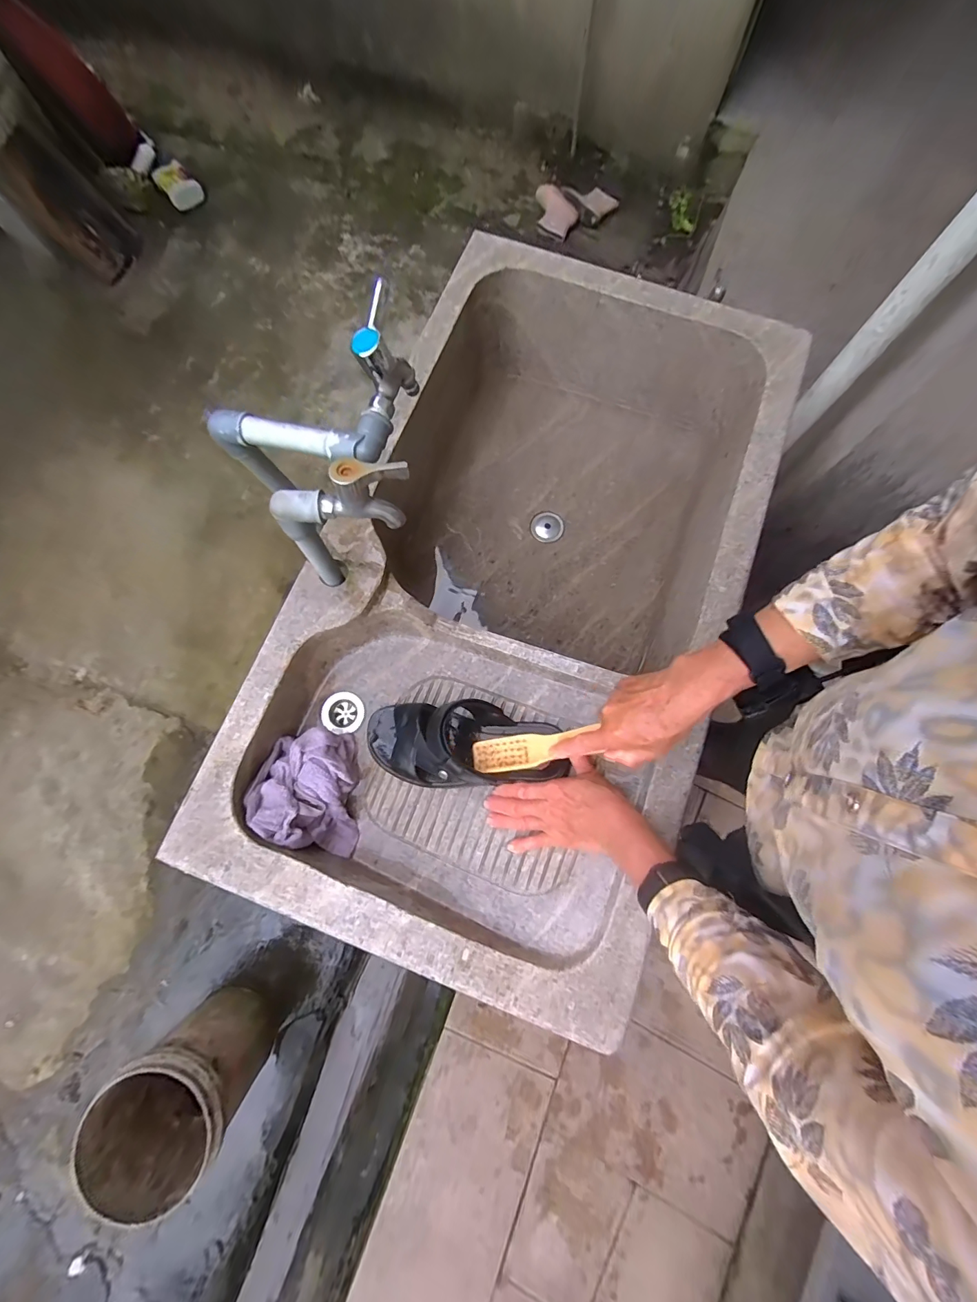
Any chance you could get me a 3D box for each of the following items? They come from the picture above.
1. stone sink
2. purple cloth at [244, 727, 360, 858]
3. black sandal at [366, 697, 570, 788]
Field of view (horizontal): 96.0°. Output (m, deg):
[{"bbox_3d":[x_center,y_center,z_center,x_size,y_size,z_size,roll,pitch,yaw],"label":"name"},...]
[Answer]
[{"bbox_3d":[0.051,-0.094,0.684,0.531,0.234,0.964,21,79,3],"label":"stone sink"},{"bbox_3d":[-0.232,0.184,0.558,0.113,0.073,0.157,-12,77,-2],"label":"purple cloth"},{"bbox_3d":[-0.039,0.115,0.545,0.253,0.068,0.104,1,78,11],"label":"black sandal"}]

